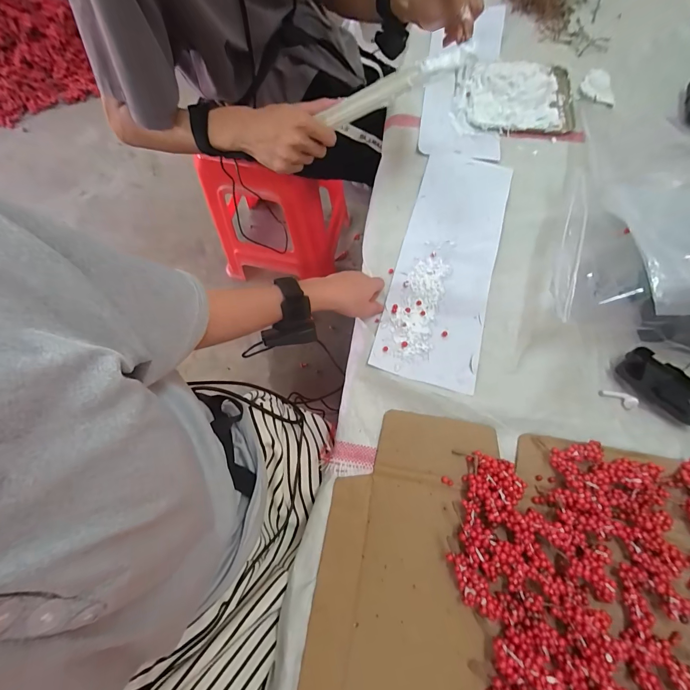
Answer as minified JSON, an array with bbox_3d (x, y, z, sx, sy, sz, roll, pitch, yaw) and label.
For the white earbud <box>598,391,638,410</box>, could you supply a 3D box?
[{"bbox_3d":[0.357,0.069,0.442,0.043,0.009,0.017,21,70,22],"label":"white earbud"}]

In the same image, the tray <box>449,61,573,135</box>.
[{"bbox_3d":[0.320,-0.468,0.628,0.225,0.031,0.162,-1,69,1],"label":"tray"}]

